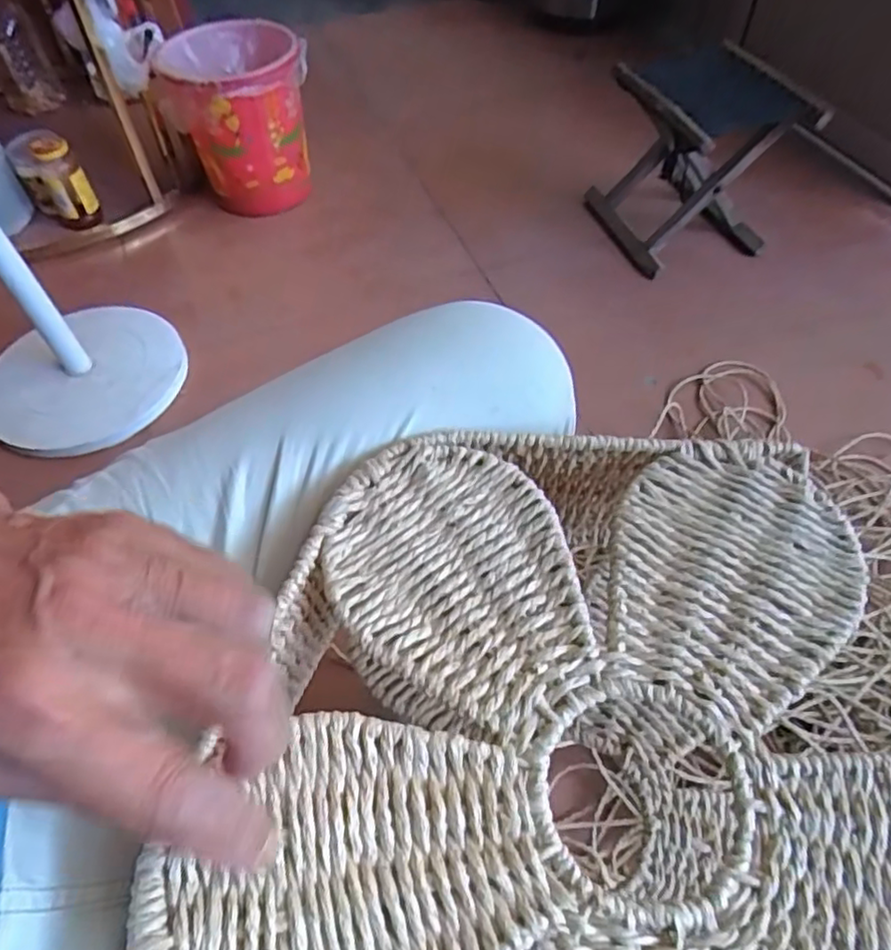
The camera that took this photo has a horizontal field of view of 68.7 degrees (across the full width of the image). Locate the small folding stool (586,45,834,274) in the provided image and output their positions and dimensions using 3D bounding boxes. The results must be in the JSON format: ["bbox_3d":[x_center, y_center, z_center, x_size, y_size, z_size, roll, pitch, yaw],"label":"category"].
[{"bbox_3d":[0.436,-0.547,1.157,0.252,0.265,0.258,-15,55,-9],"label":"small folding stool"}]

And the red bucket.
[{"bbox_3d":[-0.385,-0.654,1.251,0.239,0.309,0.249,-1,54,1],"label":"red bucket"}]

